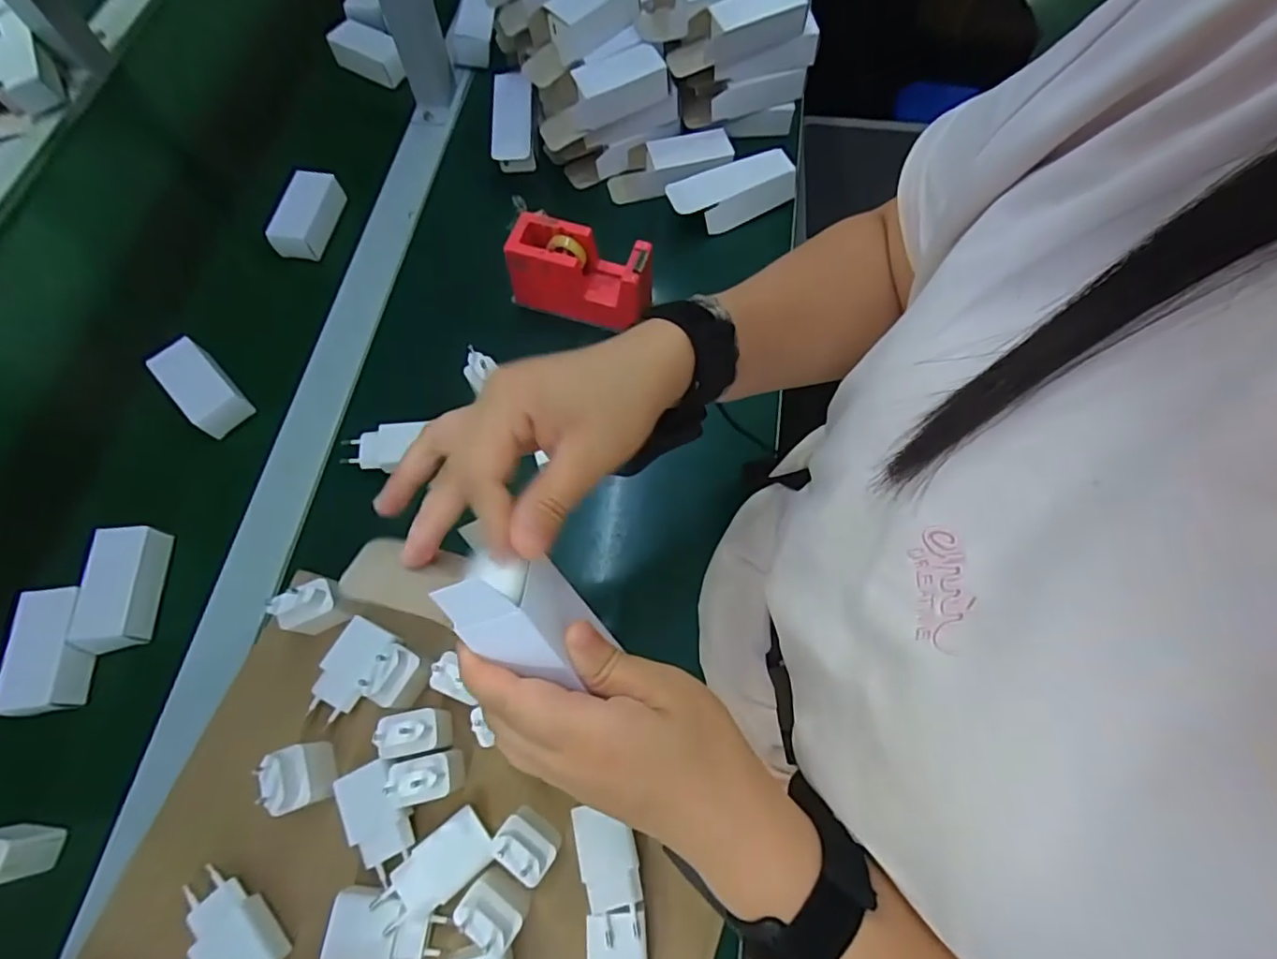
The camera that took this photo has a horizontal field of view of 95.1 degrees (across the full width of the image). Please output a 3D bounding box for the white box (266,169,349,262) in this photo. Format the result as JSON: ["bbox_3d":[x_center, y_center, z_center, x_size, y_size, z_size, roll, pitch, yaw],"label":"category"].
[{"bbox_3d":[-0.353,-0.284,0.622,0.042,0.040,0.093,10,69,3],"label":"white box"}]

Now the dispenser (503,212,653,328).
[{"bbox_3d":[-0.056,-0.196,0.557,0.135,0.070,0.053,18,69,6],"label":"dispenser"}]

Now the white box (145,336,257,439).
[{"bbox_3d":[-0.407,-0.087,0.541,0.045,0.028,0.097,-42,75,-16],"label":"white box"}]

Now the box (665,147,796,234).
[{"bbox_3d":[0.100,-0.308,0.625,0.133,0.034,0.054,-22,70,-9],"label":"box"}]

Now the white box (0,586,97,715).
[{"bbox_3d":[-0.463,0.134,0.460,0.050,0.023,0.092,-7,69,-4],"label":"white box"}]

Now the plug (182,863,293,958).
[{"bbox_3d":[-0.269,0.296,0.387,0.039,0.026,0.079,-42,75,-15],"label":"plug"}]

